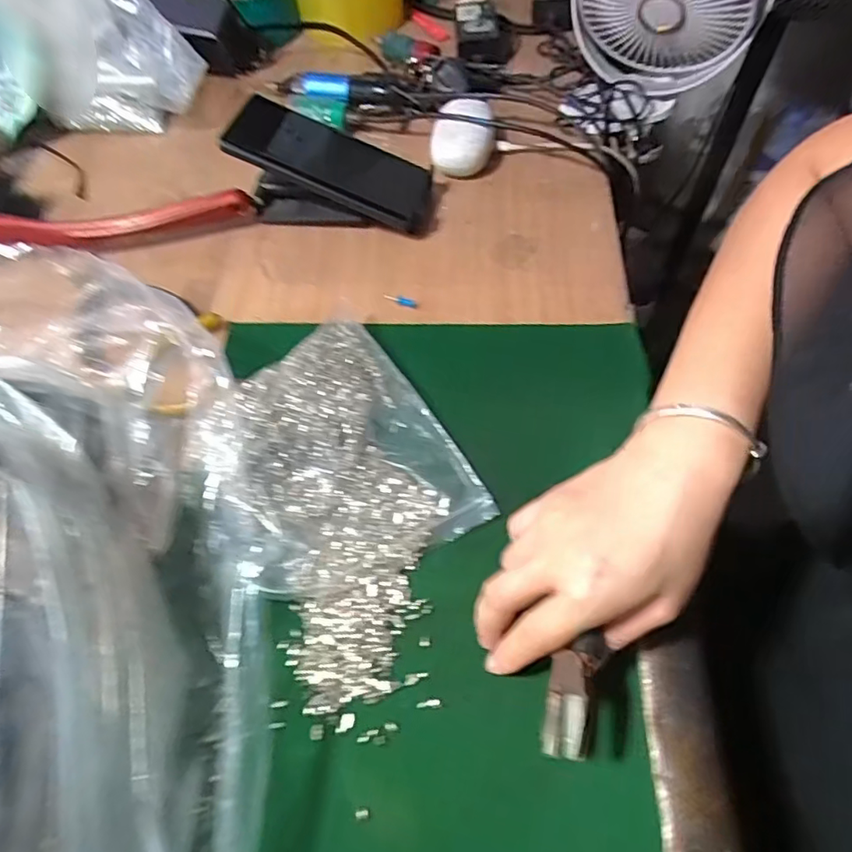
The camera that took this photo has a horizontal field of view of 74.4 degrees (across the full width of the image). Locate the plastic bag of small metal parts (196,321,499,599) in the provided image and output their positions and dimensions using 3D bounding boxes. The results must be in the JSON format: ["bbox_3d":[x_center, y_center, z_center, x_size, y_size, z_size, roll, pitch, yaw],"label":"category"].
[{"bbox_3d":[-0.066,0.016,0.355,0.141,0.034,0.174,-30,61,-13],"label":"plastic bag of small metal parts"}]

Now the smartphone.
[{"bbox_3d":[-0.078,-0.220,0.469,0.171,0.016,0.076,22,60,-8],"label":"smartphone"}]

